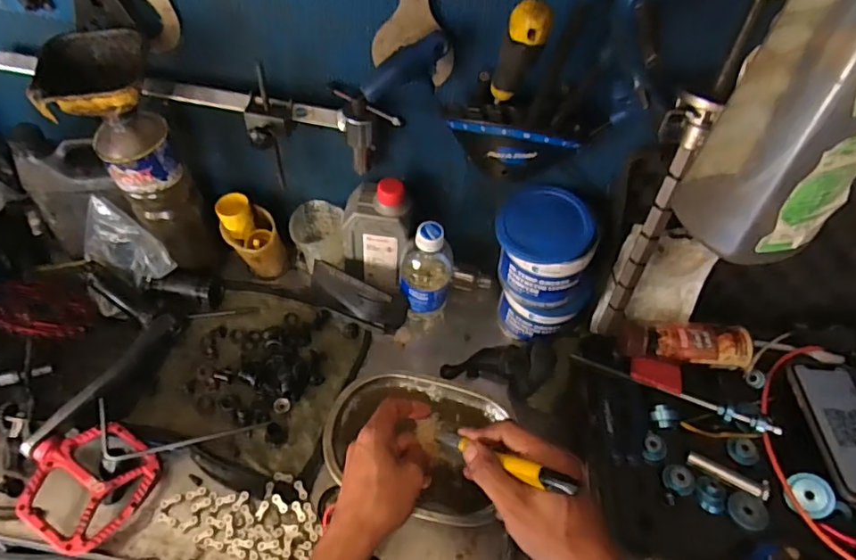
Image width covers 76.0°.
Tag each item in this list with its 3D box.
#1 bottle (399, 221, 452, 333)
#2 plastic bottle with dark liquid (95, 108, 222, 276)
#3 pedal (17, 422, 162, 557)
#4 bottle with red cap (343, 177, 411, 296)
[{"bbox_3d":[-0.002,-0.011,0.676,0.061,0.171,0.075,7,54,2],"label":"bottle"},{"bbox_3d":[-0.302,-0.090,0.629,0.075,0.200,0.069,-28,61,-21],"label":"plastic bottle with dark liquid"},{"bbox_3d":[-0.344,0.202,0.552,0.112,0.020,0.113,37,54,1],"label":"pedal"},{"bbox_3d":[-0.062,-0.054,0.673,0.081,0.165,0.050,14,55,6],"label":"bottle with red cap"}]

